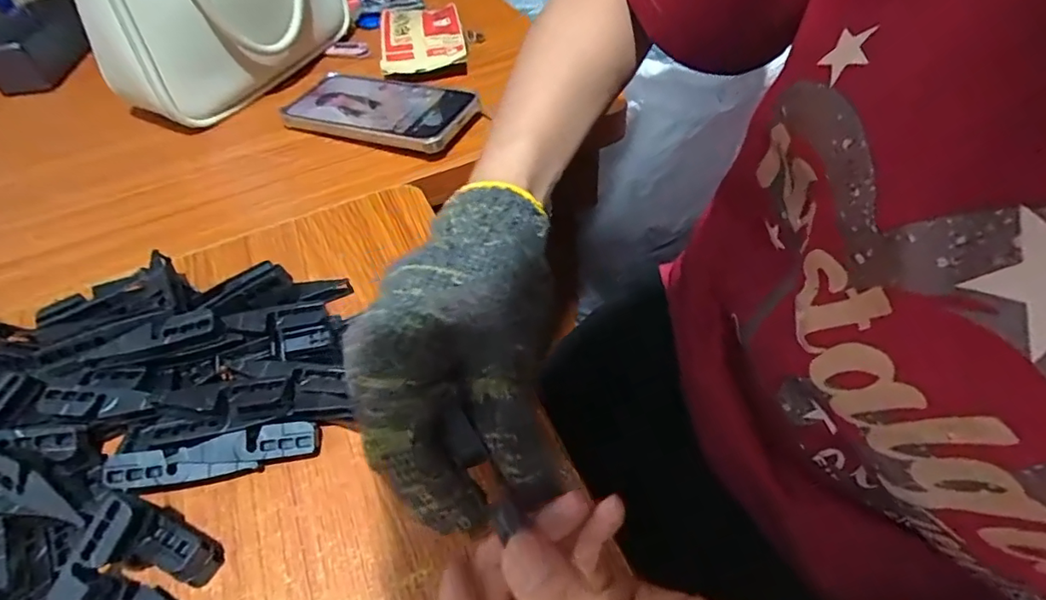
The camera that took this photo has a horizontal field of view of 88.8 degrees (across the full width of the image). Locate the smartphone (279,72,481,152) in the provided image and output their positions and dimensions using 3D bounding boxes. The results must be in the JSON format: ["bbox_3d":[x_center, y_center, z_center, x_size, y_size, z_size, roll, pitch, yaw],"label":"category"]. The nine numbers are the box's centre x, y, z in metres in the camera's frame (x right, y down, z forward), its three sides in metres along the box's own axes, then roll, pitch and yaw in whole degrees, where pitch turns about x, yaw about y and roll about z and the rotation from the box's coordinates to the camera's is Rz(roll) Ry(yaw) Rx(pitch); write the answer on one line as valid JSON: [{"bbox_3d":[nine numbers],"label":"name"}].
[{"bbox_3d":[-0.126,-0.171,0.472,0.171,0.013,0.085,14,54,20],"label":"smartphone"}]

